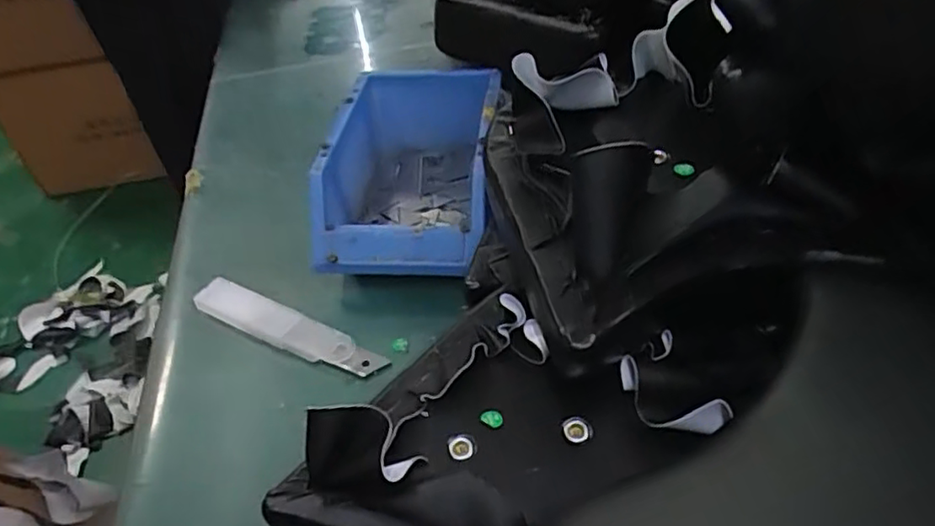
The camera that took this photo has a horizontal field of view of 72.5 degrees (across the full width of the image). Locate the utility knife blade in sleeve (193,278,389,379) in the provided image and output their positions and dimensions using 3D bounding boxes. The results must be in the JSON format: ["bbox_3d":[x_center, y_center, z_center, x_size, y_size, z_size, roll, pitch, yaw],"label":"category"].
[{"bbox_3d":[-0.119,0.043,0.420,0.141,0.015,0.025,18,49,24],"label":"utility knife blade in sleeve"}]

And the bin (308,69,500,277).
[{"bbox_3d":[-0.040,-0.067,0.477,0.119,0.075,0.176,1,45,8],"label":"bin"}]

